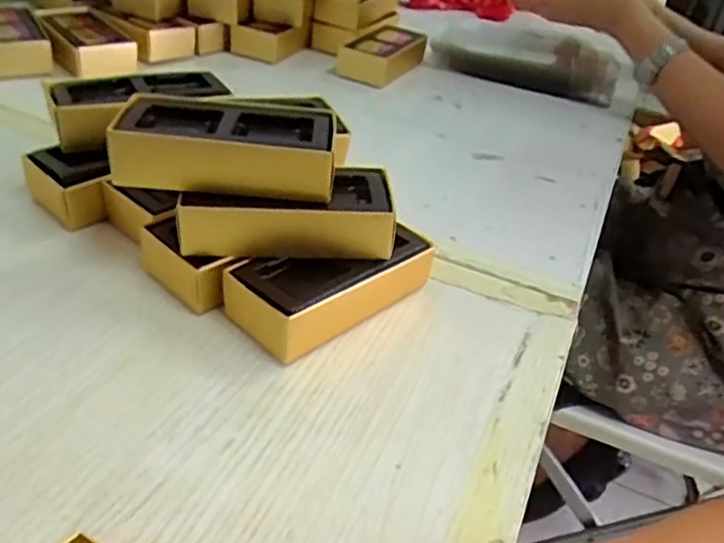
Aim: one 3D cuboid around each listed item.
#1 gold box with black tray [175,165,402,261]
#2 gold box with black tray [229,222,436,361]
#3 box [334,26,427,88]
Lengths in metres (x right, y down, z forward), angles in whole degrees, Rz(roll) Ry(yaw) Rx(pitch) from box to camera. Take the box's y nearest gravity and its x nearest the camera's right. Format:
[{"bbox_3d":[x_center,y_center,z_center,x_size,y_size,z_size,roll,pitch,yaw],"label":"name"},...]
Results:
[{"bbox_3d":[-0.042,-0.036,0.373,0.114,0.032,0.053,2,36,-9],"label":"gold box with black tray"},{"bbox_3d":[-0.015,0.005,0.382,0.120,0.035,0.066,-23,46,-34],"label":"gold box with black tray"},{"bbox_3d":[0.023,-0.242,0.727,0.055,0.033,0.130,21,38,18],"label":"box"}]

